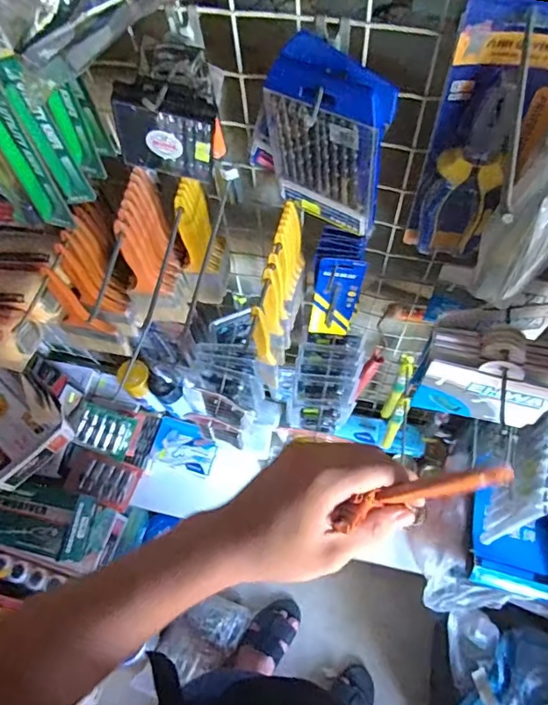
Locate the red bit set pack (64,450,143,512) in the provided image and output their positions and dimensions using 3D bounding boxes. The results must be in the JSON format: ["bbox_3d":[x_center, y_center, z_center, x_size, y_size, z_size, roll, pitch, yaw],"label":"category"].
[{"bbox_3d":[-0.371,0.266,1.066,0.159,0.031,0.092,17,66,11],"label":"red bit set pack"}]

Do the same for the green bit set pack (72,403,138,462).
[{"bbox_3d":[-0.368,0.173,1.091,0.114,0.015,0.092,20,83,-9],"label":"green bit set pack"}]

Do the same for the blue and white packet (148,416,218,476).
[{"bbox_3d":[-0.198,0.210,1.120,0.144,0.020,0.100,17,66,12],"label":"blue and white packet"}]

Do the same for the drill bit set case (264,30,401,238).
[{"bbox_3d":[0.048,-0.177,0.420,0.103,0.140,0.040,30,69,17],"label":"drill bit set case"}]

